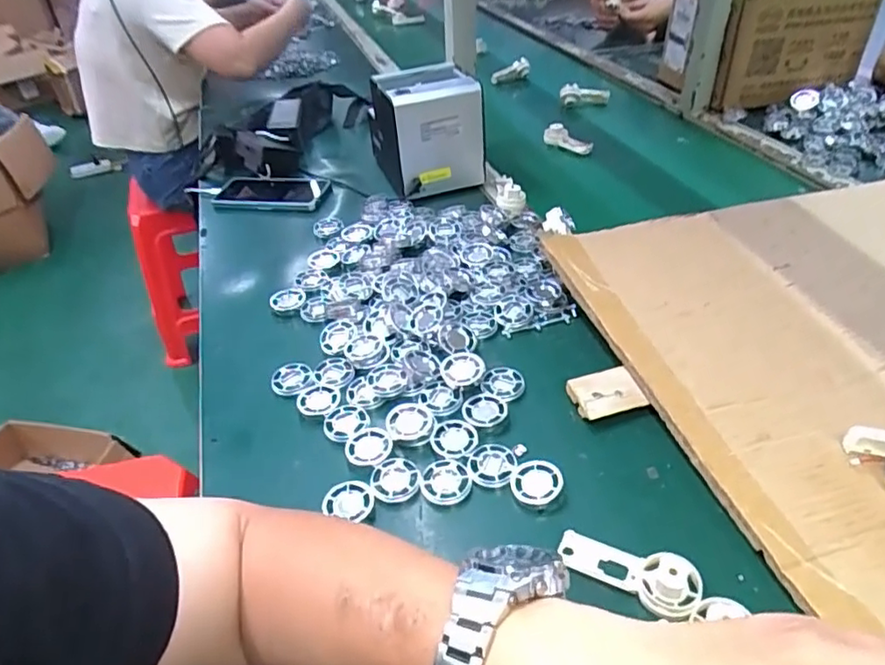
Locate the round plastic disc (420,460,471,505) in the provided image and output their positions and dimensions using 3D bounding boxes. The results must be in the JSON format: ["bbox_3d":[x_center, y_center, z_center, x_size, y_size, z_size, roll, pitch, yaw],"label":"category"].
[{"bbox_3d":[0.003,0.118,0.481,0.037,0.005,0.038,-4,40,3],"label":"round plastic disc"}]

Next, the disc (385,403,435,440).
[{"bbox_3d":[-0.028,0.076,0.523,0.040,0.007,0.040,-4,40,3],"label":"disc"}]

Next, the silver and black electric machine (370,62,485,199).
[{"bbox_3d":[-0.023,-0.294,0.885,0.129,0.152,0.145,-15,40,-14],"label":"silver and black electric machine"}]

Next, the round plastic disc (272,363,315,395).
[{"bbox_3d":[-0.143,0.043,0.586,0.040,0.006,0.035,-1,40,7],"label":"round plastic disc"}]

